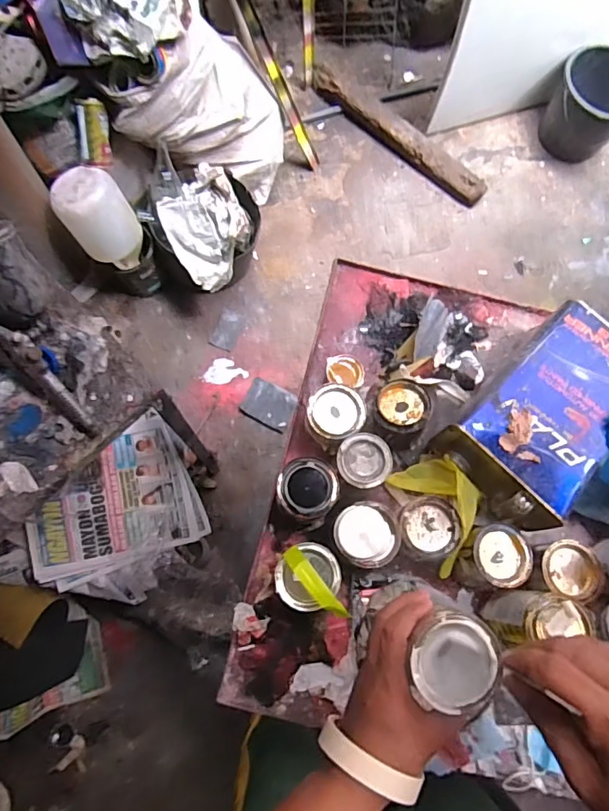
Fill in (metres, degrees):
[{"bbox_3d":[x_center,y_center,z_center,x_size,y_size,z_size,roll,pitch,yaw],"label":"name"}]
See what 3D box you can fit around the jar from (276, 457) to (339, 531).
[{"bbox_3d":[0.002,0.110,0.631,0.070,0.087,0.078,18,76,4],"label":"jar"}]

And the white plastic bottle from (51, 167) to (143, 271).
[{"bbox_3d":[-0.509,-0.467,1.282,0.155,0.223,0.161,-31,78,-8],"label":"white plastic bottle"}]

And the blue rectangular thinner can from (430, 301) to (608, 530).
[{"bbox_3d":[0.309,0.014,0.643,0.265,0.107,0.170,-44,80,-11],"label":"blue rectangular thinner can"}]

